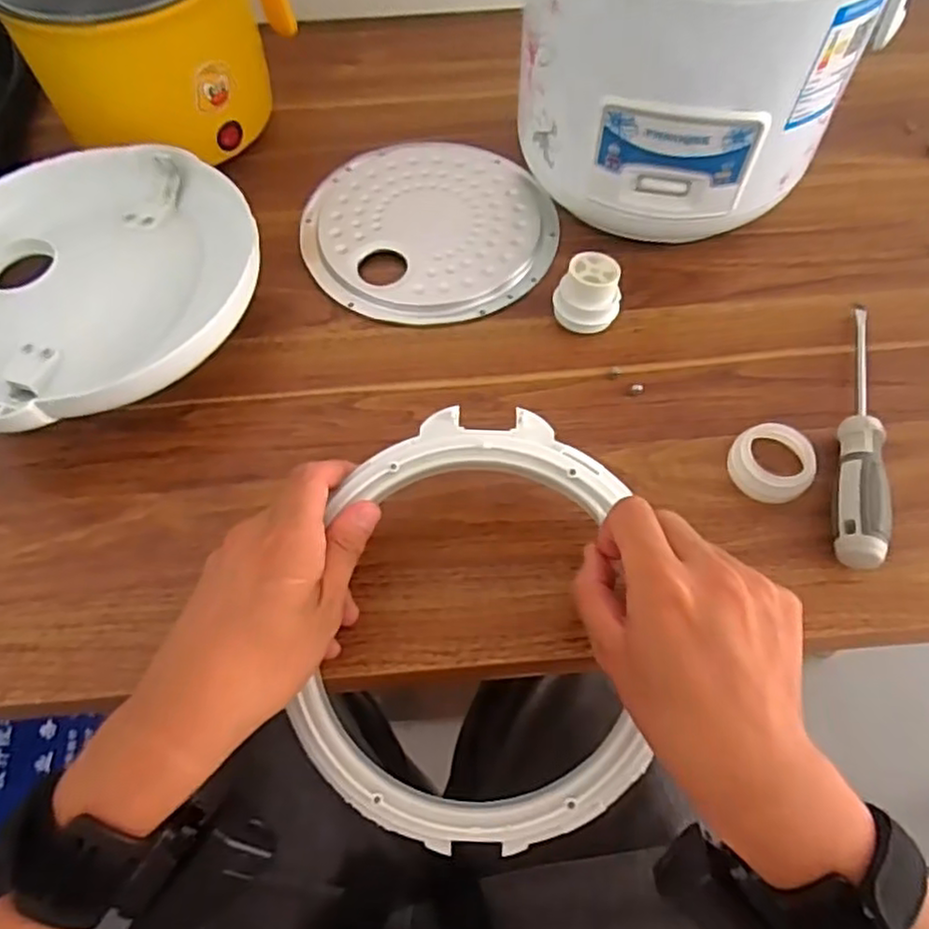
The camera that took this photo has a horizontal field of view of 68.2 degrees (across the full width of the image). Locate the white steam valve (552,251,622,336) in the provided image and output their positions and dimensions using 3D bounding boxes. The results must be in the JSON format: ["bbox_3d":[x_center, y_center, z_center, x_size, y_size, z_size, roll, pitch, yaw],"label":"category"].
[{"bbox_3d":[0.080,-0.107,0.437,0.037,0.038,0.036,-1,59,1],"label":"white steam valve"}]

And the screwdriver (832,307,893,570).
[{"bbox_3d":[0.226,-0.027,0.394,0.023,0.029,0.186,13,61,9],"label":"screwdriver"}]

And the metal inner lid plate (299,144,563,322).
[{"bbox_3d":[-0.026,-0.175,0.492,0.173,0.007,0.176,-1,59,1],"label":"metal inner lid plate"}]

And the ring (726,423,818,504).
[{"bbox_3d":[0.173,-0.001,0.387,0.043,0.016,0.043,-1,59,1],"label":"ring"}]

